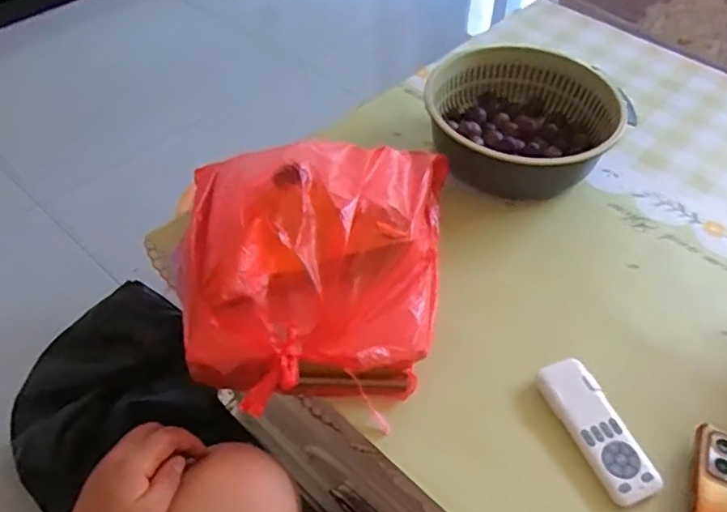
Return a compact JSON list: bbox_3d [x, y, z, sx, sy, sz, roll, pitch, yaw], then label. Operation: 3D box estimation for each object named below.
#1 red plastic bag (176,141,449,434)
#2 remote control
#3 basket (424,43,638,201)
[{"bbox_3d":[-0.057,-0.006,0.589,0.257,0.105,0.309,6,49,4],"label":"red plastic bag"},{"bbox_3d":[0.197,0.145,0.528,0.049,0.015,0.125,-18,51,-16],"label":"remote control"},{"bbox_3d":[0.195,-0.162,0.776,0.235,0.090,0.212,0,49,-1],"label":"basket"}]

